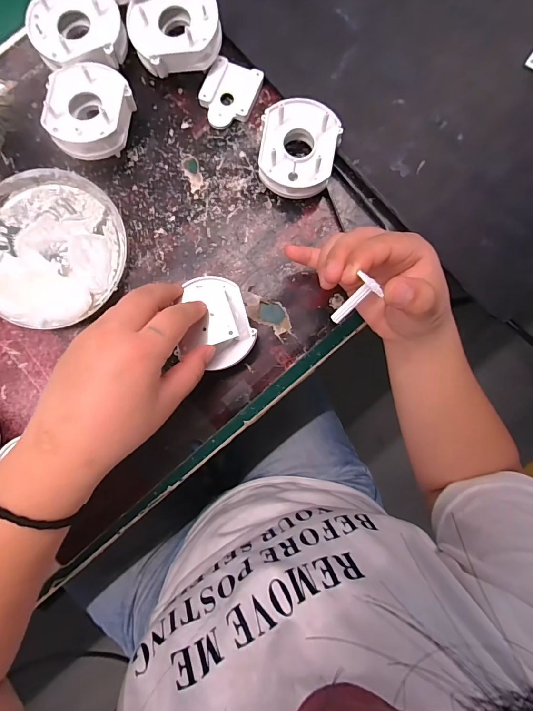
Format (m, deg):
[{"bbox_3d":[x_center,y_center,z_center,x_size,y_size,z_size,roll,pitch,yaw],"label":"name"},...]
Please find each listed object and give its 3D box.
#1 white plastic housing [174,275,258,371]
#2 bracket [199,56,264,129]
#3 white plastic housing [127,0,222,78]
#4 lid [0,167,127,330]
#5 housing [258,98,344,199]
[{"bbox_3d":[-0.035,-0.025,0.267,0.053,0.023,0.068,4,88,0],"label":"white plastic housing"},{"bbox_3d":[-0.032,-0.220,0.305,0.044,0.008,0.054,24,88,1],"label":"bracket"},{"bbox_3d":[-0.072,-0.260,0.291,0.069,0.030,0.055,-16,88,0],"label":"white plastic housing"},{"bbox_3d":[-0.184,-0.089,0.289,0.124,0.031,0.126,0,88,0],"label":"lid"},{"bbox_3d":[0.026,-0.165,0.289,0.060,0.028,0.067,5,88,0],"label":"housing"}]

